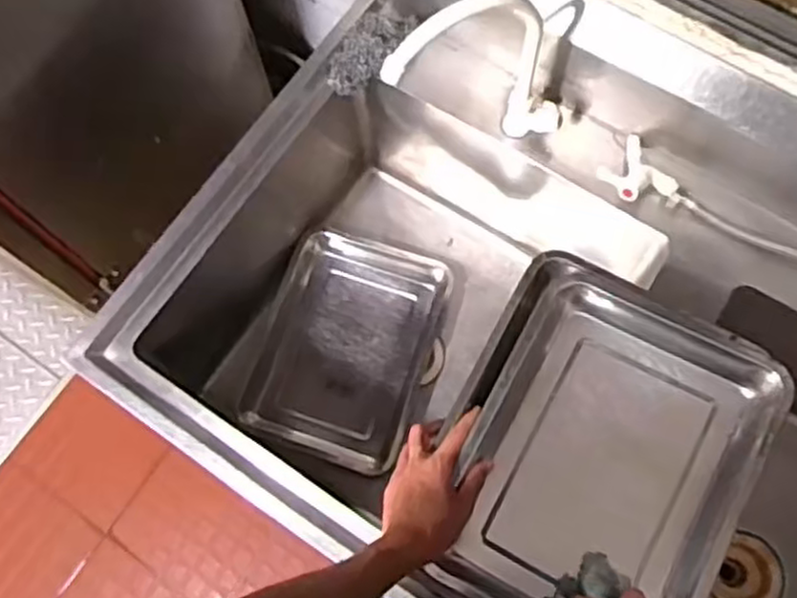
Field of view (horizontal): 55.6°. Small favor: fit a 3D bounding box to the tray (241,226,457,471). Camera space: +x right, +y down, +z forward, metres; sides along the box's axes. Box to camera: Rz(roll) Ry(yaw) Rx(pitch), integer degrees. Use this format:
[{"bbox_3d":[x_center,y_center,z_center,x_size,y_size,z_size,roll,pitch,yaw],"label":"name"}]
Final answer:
[{"bbox_3d":[-0.079,0.078,1.216,0.253,0.051,0.350,17,73,7],"label":"tray"}]

